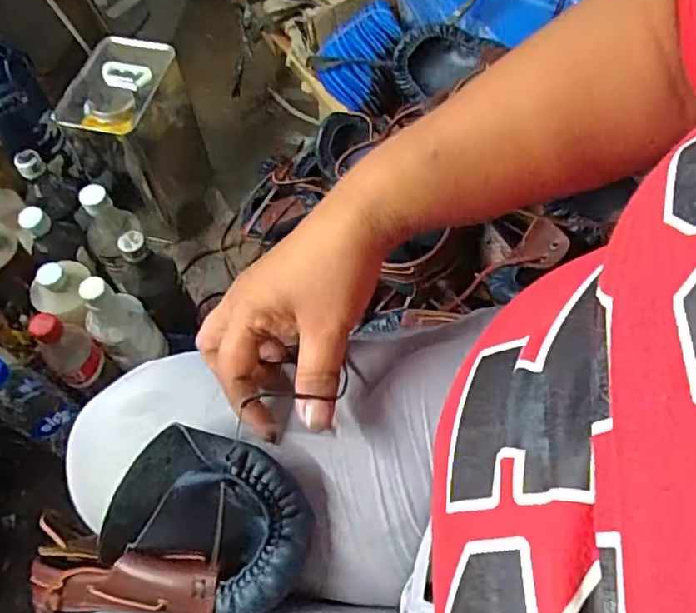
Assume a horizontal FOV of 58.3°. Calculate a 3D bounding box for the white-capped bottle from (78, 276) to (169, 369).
[{"bbox_3d":[-0.270,0.023,0.741,0.065,0.141,0.054,-39,67,-16],"label":"white-capped bottle"}]

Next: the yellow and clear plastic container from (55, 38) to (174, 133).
[{"bbox_3d":[-0.295,-0.277,0.783,0.101,0.023,0.157,12,64,9],"label":"yellow and clear plastic container"}]

